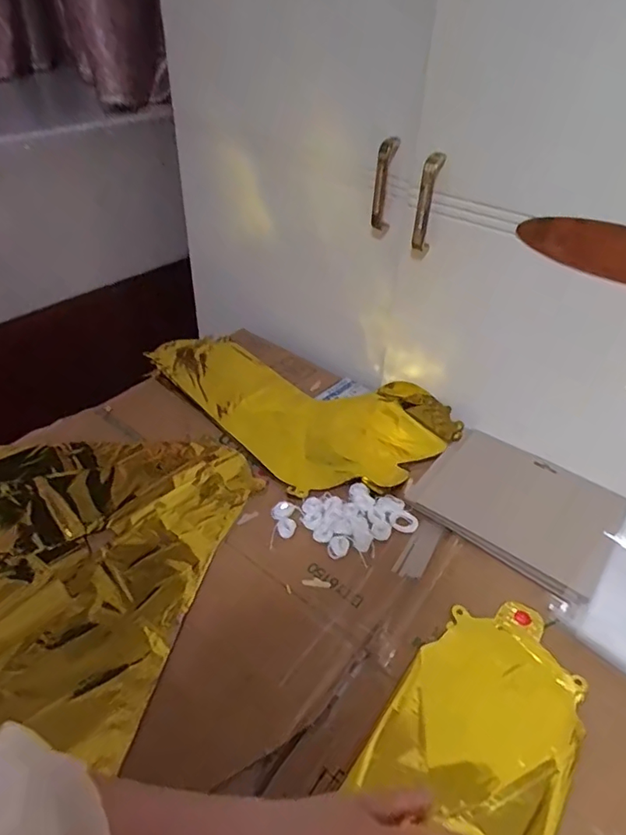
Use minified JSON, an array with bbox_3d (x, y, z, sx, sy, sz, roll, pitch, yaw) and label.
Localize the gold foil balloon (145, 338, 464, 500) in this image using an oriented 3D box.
[{"bbox_3d":[-0.022,-0.038,0.749,0.246,0.029,0.406,-27,49,-30],"label":"gold foil balloon"}]

